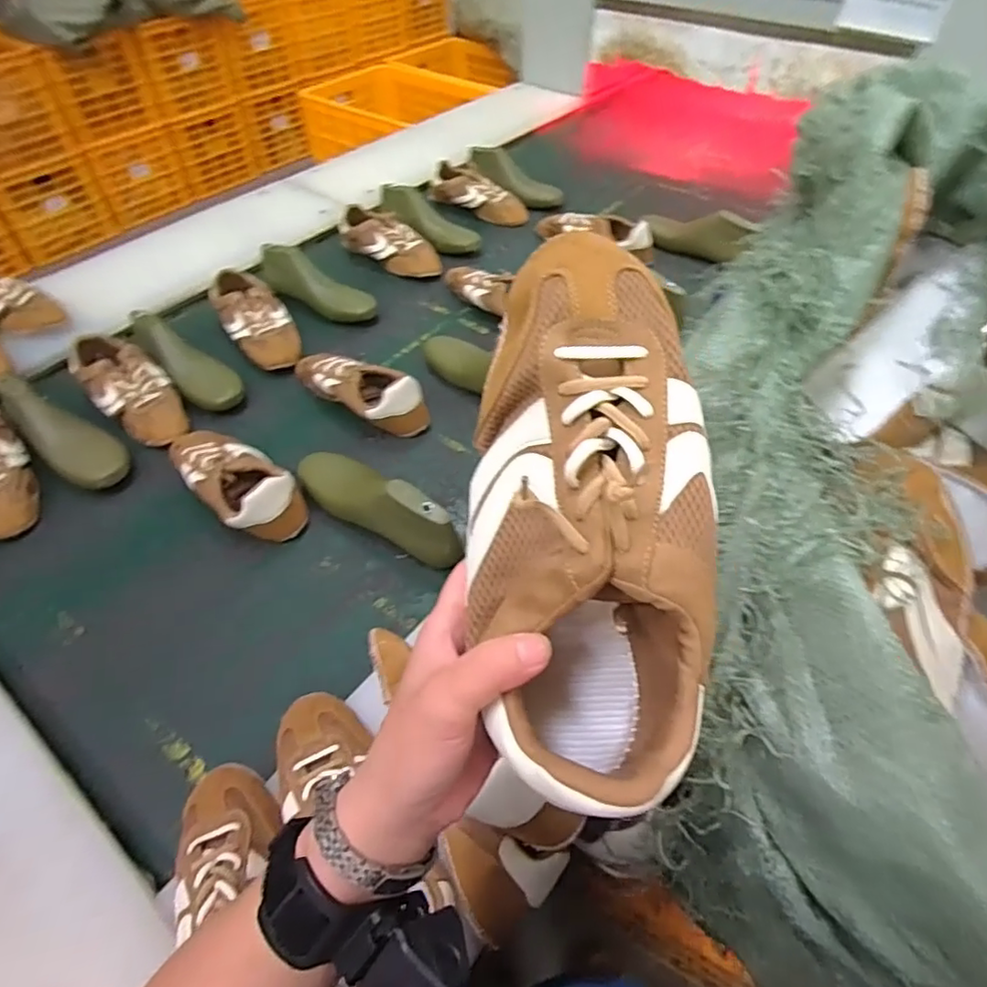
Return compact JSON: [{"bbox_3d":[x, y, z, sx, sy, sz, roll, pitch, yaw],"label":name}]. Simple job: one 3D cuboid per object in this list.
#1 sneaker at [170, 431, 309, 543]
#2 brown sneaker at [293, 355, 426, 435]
[{"bbox_3d":[-0.370,-0.030,0.843,0.112,0.071,0.260,-35,59,-25],"label":"sneaker"},{"bbox_3d":[-0.221,-0.178,0.967,0.265,0.075,0.096,37,60,26],"label":"brown sneaker"}]

